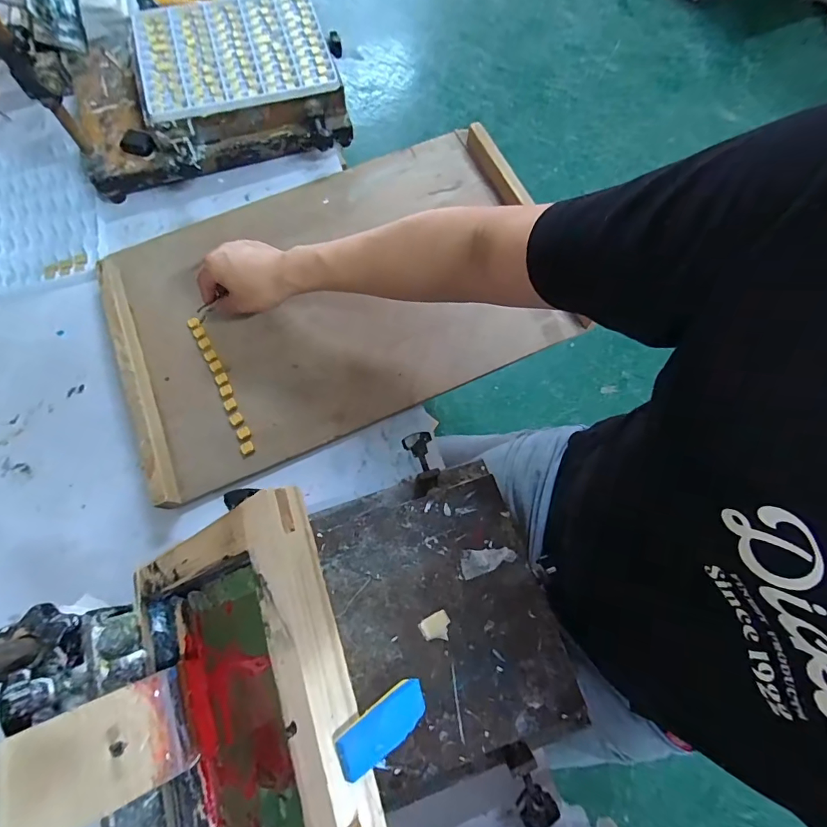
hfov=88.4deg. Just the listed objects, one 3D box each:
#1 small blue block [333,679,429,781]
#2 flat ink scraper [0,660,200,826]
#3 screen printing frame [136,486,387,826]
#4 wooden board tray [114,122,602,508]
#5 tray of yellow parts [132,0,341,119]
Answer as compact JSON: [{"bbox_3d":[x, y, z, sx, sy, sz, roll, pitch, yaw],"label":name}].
[{"bbox_3d":[-0.014,0.154,0.209,0.052,0.006,0.021,-12,66,-46],"label":"small blue block"},{"bbox_3d":[-0.188,0.206,0.259,0.012,0.097,0.061,-46,61,34],"label":"flat ink scraper"},{"bbox_3d":[-0.089,0.213,0.242,0.042,0.204,0.296,-3,66,-45],"label":"screen printing frame"},{"bbox_3d":[-0.111,-0.186,0.585,0.574,0.033,0.417,-24,73,-5],"label":"wooden board tray"},{"bbox_3d":[-0.272,-0.548,0.637,0.270,0.026,0.223,-18,73,-3],"label":"tray of yellow parts"}]

